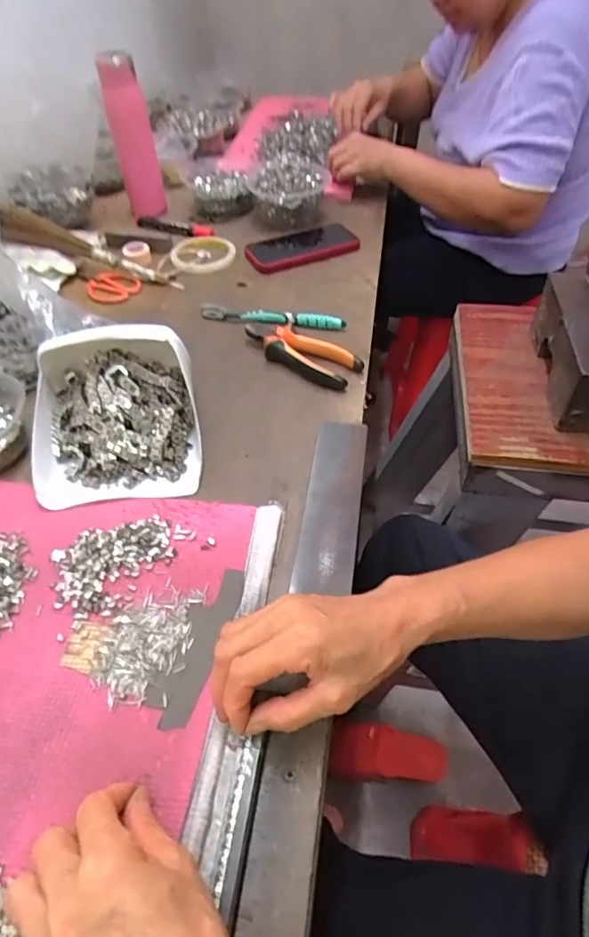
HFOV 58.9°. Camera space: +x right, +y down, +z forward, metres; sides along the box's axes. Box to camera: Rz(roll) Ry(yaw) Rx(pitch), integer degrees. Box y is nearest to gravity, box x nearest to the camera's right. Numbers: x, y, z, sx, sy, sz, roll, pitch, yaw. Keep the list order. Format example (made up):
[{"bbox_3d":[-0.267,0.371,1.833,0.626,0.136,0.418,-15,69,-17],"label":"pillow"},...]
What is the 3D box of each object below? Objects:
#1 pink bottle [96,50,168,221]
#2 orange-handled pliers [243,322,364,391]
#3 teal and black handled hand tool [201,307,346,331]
[{"bbox_3d":[-0.258,-0.527,0.832,0.051,0.216,0.055,-28,52,-21],"label":"pink bottle"},{"bbox_3d":[0.005,-0.137,0.613,0.151,0.024,0.055,28,55,24],"label":"orange-handled pliers"},{"bbox_3d":[-0.029,-0.194,0.669,0.186,0.019,0.012,8,49,8],"label":"teal and black handled hand tool"}]

